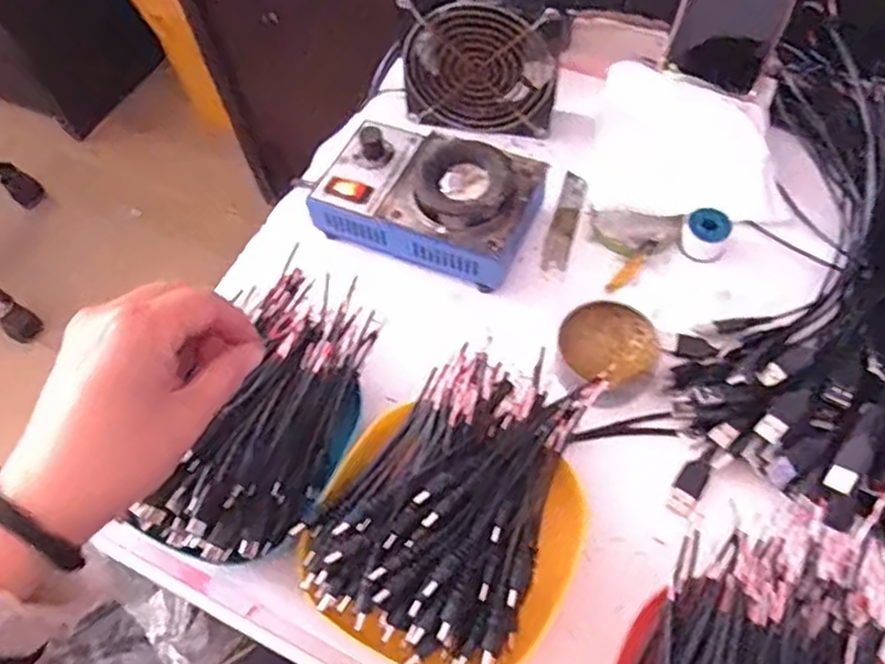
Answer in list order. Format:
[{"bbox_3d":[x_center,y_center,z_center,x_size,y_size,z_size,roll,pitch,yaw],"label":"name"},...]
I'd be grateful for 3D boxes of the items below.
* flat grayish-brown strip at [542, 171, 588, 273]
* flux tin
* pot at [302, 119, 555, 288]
[{"bbox_3d":[0.093,-0.084,0.528,0.019,0.004,0.094,13,61,12],"label":"flat grayish-brown strip"},{"bbox_3d":[0.107,0.009,0.457,0.061,0.018,0.054,33,67,22],"label":"flux tin"},{"bbox_3d":[-0.012,-0.096,0.503,0.152,0.054,0.101,16,62,14],"label":"pot"}]

